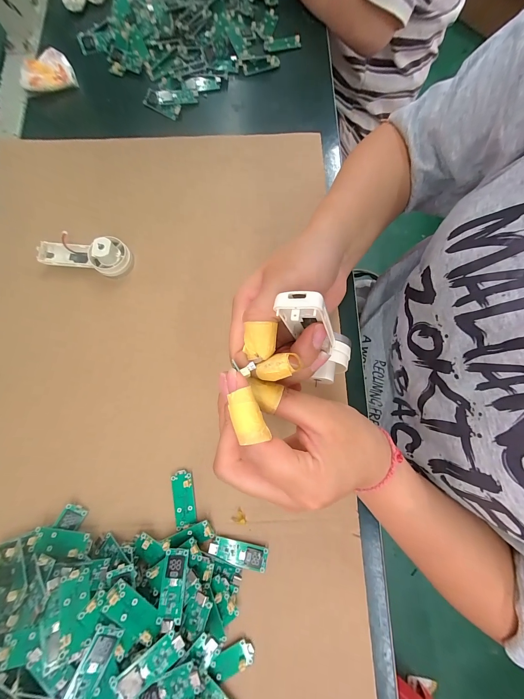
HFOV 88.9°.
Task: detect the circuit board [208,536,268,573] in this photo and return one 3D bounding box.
[{"bbox_3d":[-0.021,0.180,0.237,0.051,0.006,0.019,11,79,1],"label":"circuit board"}]

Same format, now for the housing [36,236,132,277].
[{"bbox_3d":[-0.190,-0.103,0.284,0.093,0.028,0.038,6,79,0],"label":"housing"}]

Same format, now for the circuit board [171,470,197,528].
[{"bbox_3d":[-0.073,0.138,0.248,0.021,0.007,0.046,-11,79,-3],"label":"circuit board"}]

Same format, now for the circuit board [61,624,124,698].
[{"bbox_3d":[-0.121,0.227,0.186,0.020,0.007,0.054,32,67,-19],"label":"circuit board"}]

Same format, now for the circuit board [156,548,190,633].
[{"bbox_3d":[-0.072,0.193,0.217,0.020,0.005,0.050,2,66,0],"label":"circuit board"}]

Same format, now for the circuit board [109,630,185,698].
[{"bbox_3d":[-0.082,0.230,0.194,0.051,0.004,0.017,-29,72,-16],"label":"circuit board"}]

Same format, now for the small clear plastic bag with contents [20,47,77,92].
[{"bbox_3d":[-0.282,-0.362,0.350,0.062,0.020,0.050,-27,80,-6],"label":"small clear plastic bag with contents"}]

